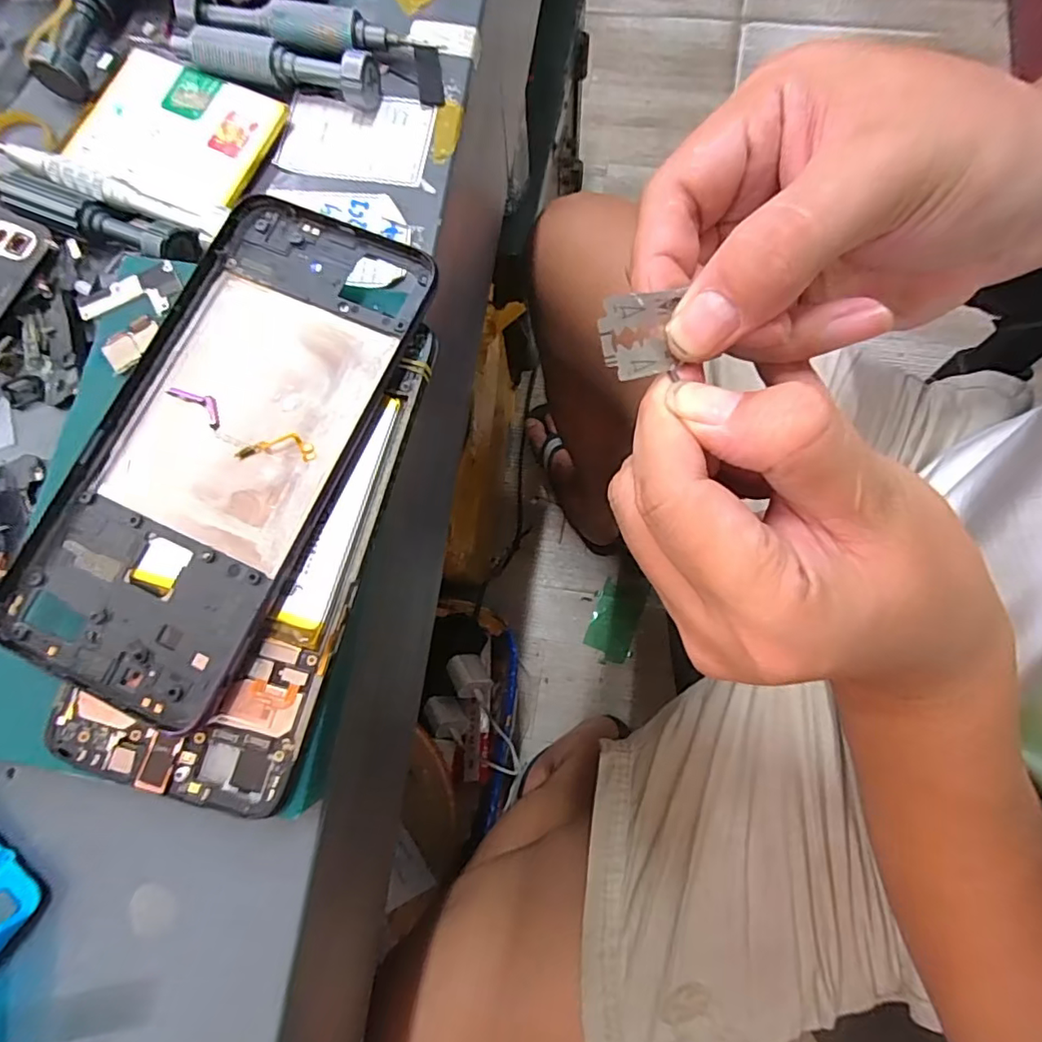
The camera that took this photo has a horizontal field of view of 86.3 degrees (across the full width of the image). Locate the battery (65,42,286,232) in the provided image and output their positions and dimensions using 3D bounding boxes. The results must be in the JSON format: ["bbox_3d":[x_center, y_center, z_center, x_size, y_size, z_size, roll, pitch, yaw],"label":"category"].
[{"bbox_3d":[-0.135,-0.151,0.216,0.087,0.008,0.061,27,78,8],"label":"battery"}]

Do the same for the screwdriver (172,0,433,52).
[{"bbox_3d":[-0.089,-0.197,0.221,0.098,0.013,0.012,9,79,4],"label":"screwdriver"}]

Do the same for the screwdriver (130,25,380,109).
[{"bbox_3d":[-0.106,-0.183,0.218,0.102,0.015,0.014,18,80,6],"label":"screwdriver"}]

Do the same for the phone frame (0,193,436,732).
[{"bbox_3d":[-0.088,-0.024,0.167,0.073,0.004,0.154,23,80,7],"label":"phone frame"}]

